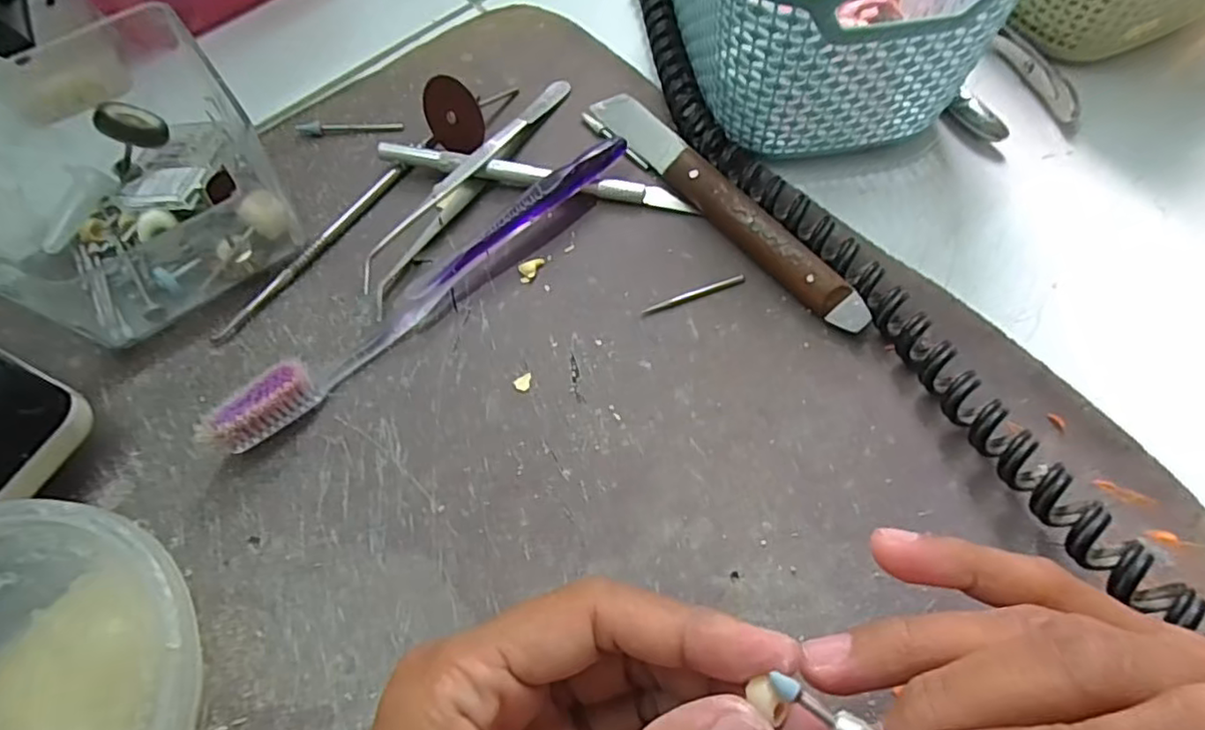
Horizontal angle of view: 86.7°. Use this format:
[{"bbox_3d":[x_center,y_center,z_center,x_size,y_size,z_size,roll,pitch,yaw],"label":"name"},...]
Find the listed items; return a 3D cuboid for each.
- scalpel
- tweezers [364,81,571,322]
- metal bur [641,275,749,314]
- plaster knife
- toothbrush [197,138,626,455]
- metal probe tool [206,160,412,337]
[{"bbox_3d":[-0.028,-0.080,0.269,0.132,0.011,0.010,9,63,7],"label":"scalpel"},{"bbox_3d":[-0.054,-0.079,0.267,0.014,0.017,0.139,27,67,15],"label":"tweezers"},{"bbox_3d":[0.036,-0.028,0.248,0.042,0.004,0.004,-19,66,-7],"label":"metal bur"},{"bbox_3d":[0.047,-0.065,0.258,0.019,0.015,0.146,-37,67,-16],"label":"plaster knife"},{"bbox_3d":[-0.061,-0.032,0.240,0.185,0.022,0.012,-41,68,-17],"label":"toothbrush"},{"bbox_3d":[-0.118,-0.048,0.260,0.007,0.004,0.102,30,68,16],"label":"metal probe tool"}]

